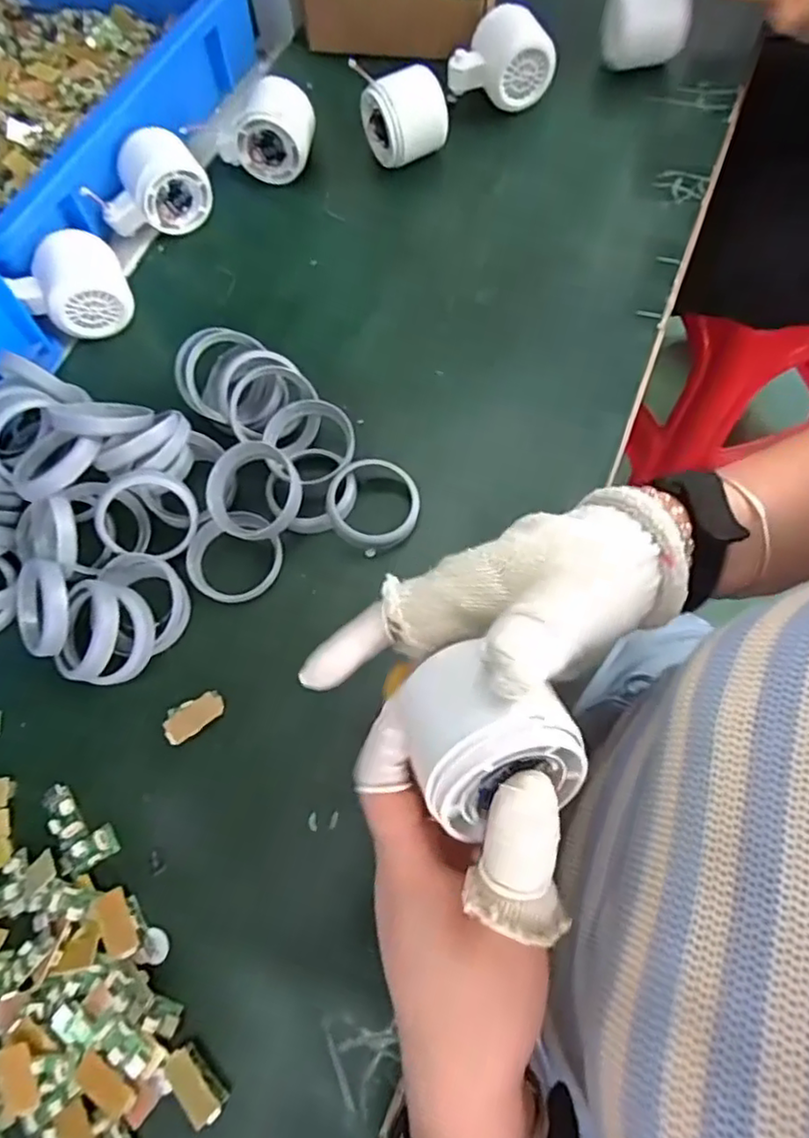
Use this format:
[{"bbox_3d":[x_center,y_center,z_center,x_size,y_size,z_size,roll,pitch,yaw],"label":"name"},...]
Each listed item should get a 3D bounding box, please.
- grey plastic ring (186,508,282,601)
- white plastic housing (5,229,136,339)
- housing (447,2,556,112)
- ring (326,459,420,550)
[{"bbox_3d":[-0.108,-0.009,0.404,0.059,0.009,0.058,-1,69,3],"label":"grey plastic ring"},{"bbox_3d":[-0.243,-0.208,0.469,0.071,0.052,0.053,-21,69,-5],"label":"white plastic housing"},{"bbox_3d":[0.079,-0.419,0.528,0.082,0.060,0.048,2,68,4],"label":"housing"},{"bbox_3d":[-0.020,-0.042,0.403,0.057,0.014,0.057,-1,69,3],"label":"ring"}]

